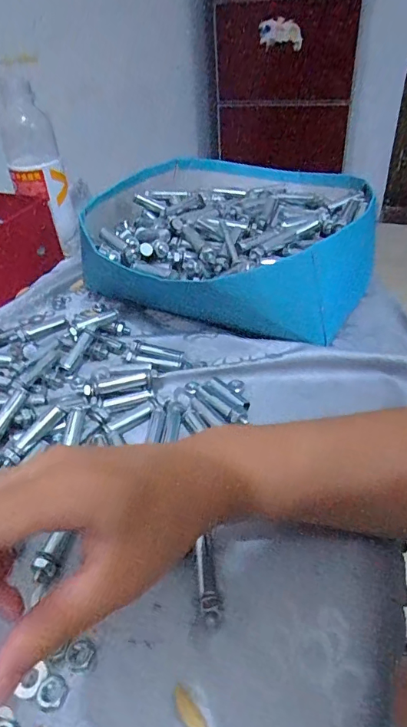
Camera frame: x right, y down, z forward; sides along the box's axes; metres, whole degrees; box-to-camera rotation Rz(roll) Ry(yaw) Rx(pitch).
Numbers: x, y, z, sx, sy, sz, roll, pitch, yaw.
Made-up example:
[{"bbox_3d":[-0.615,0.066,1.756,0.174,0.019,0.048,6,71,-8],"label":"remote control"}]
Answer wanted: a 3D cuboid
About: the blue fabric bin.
[{"bbox_3d":[0.030,-0.143,0.492,0.285,0.083,0.264,6,41,12],"label":"blue fabric bin"}]

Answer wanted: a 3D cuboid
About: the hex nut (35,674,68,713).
[{"bbox_3d":[-0.073,0.158,0.214,0.014,0.004,0.014,29,50,32],"label":"hex nut"}]

